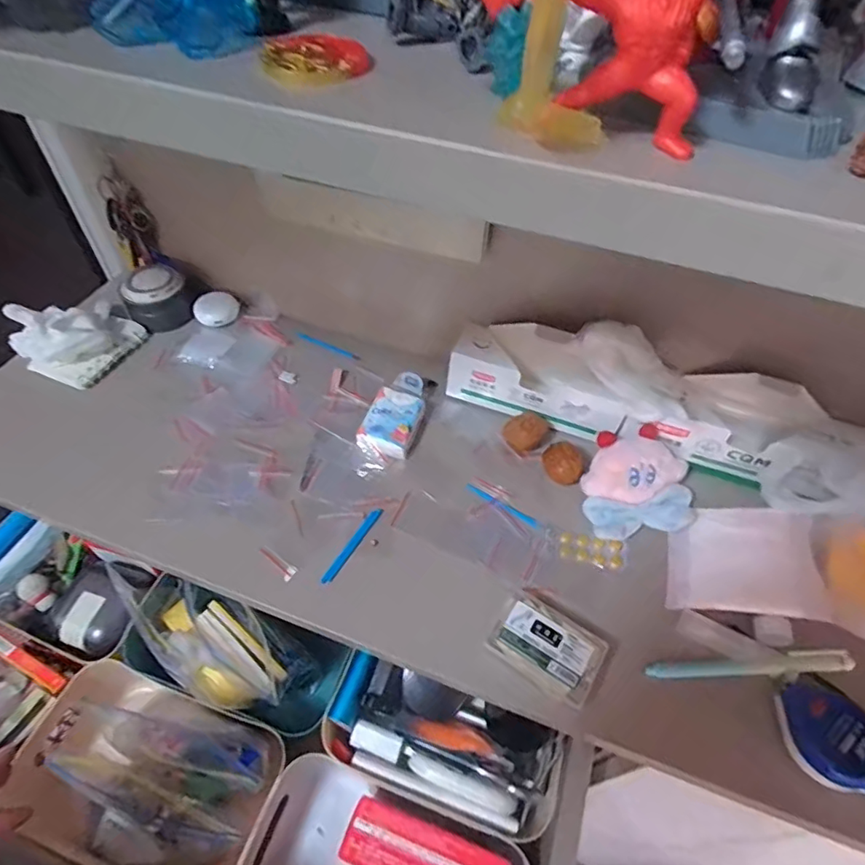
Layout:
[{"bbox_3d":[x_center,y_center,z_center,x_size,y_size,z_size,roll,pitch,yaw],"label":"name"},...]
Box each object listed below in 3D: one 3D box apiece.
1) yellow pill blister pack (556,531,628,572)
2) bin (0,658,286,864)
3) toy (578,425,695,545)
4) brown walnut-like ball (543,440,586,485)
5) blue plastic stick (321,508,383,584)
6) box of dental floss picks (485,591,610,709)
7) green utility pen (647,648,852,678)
[{"bbox_3d":[0.136,0.101,0.459,0.058,0.004,0.029,13,52,6],"label":"yellow pill blister pack"},{"bbox_3d":[-0.248,0.297,0.462,0.216,0.082,0.138,16,53,10],"label":"bin"},{"bbox_3d":[0.181,0.045,0.481,0.093,0.043,0.089,2,52,-2],"label":"toy"},{"bbox_3d":[0.120,0.032,0.499,0.037,0.035,0.031,17,53,9],"label":"brown walnut-like ball"},{"bbox_3d":[-0.067,0.094,0.457,0.009,0.004,0.079,26,55,16],"label":"blue plastic stick"},{"bbox_3d":[0.085,0.161,0.401,0.075,0.025,0.051,30,56,18],"label":"box of dental floss picks"},{"bbox_3d":[0.227,0.170,0.392,0.136,0.011,0.015,-7,52,9],"label":"green utility pen"}]

